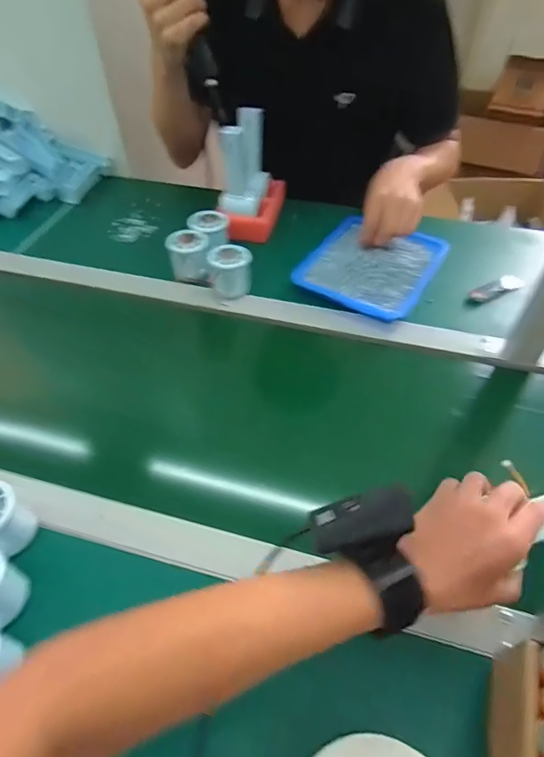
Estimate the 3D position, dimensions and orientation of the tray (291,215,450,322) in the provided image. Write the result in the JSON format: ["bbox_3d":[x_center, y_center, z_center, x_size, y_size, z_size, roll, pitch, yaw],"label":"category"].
[{"bbox_3d":[0.154,-0.175,0.685,0.181,0.034,0.186,25,55,21],"label":"tray"}]

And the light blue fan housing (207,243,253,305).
[{"bbox_3d":[-0.058,-0.158,0.650,0.056,0.056,0.059,-2,49,1],"label":"light blue fan housing"}]

